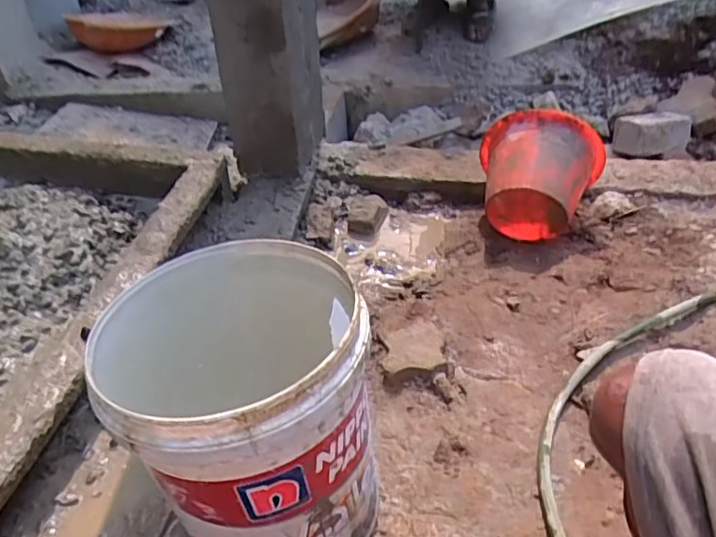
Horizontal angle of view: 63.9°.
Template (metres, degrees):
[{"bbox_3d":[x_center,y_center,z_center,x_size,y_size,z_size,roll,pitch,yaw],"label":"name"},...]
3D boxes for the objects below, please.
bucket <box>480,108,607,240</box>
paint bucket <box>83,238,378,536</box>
[{"bbox_3d":[0.420,-0.210,1.311,0.272,0.258,0.205,6,42,10],"label":"bucket"},{"bbox_3d":[-0.129,0.184,0.722,0.281,0.355,0.303,-1,40,1],"label":"paint bucket"}]

